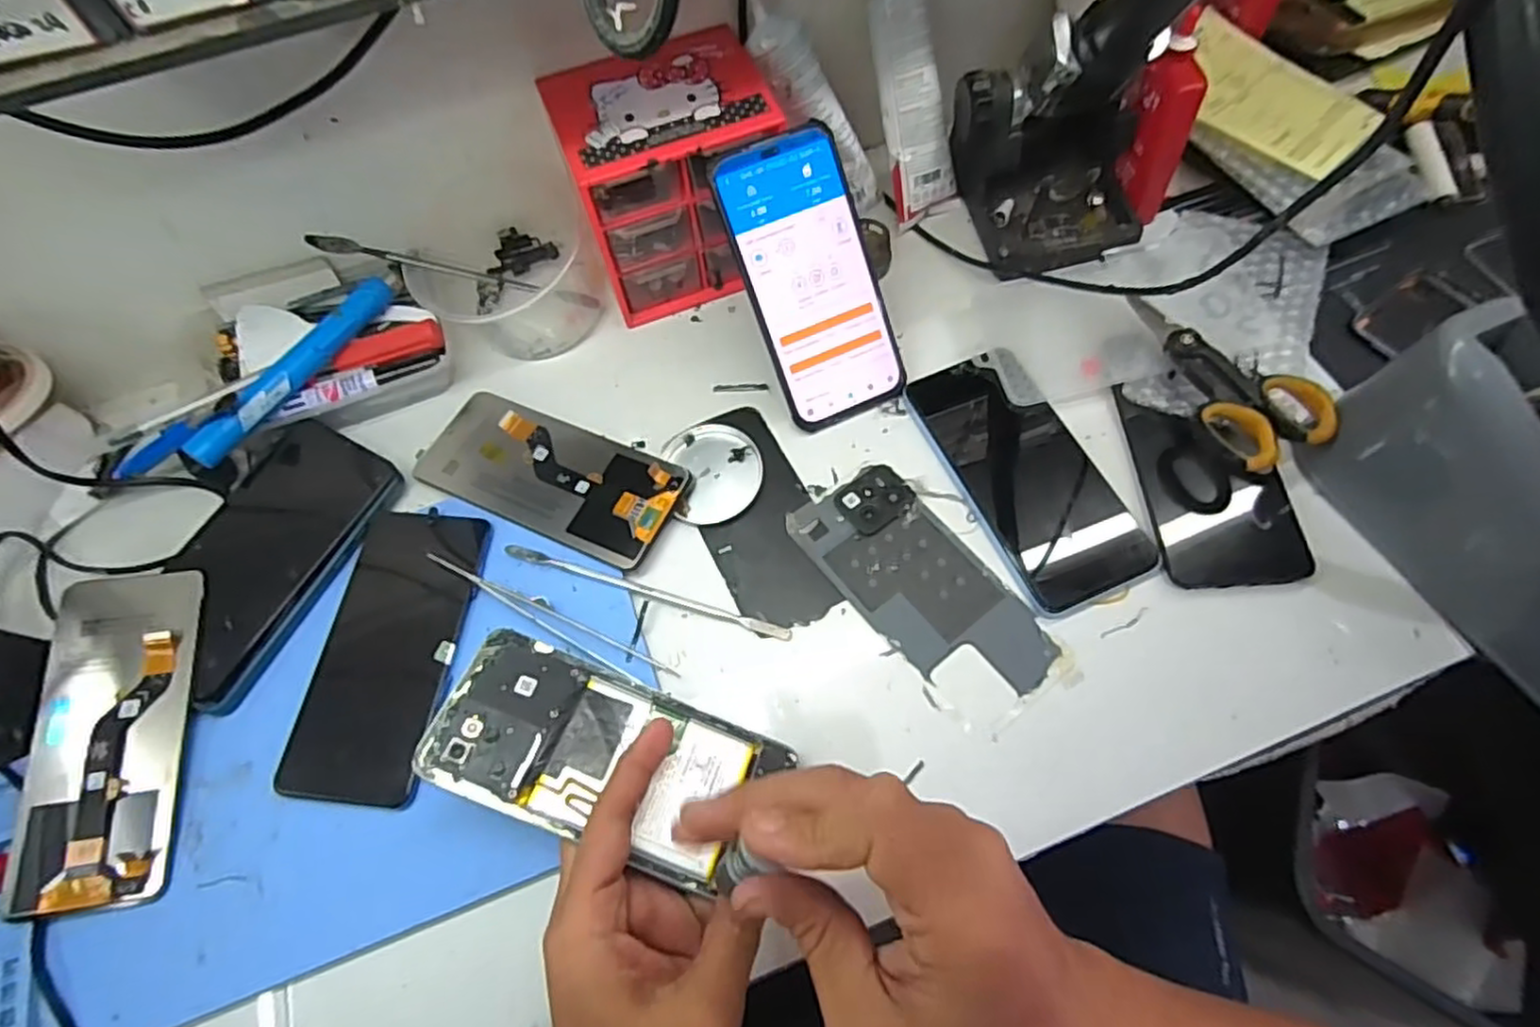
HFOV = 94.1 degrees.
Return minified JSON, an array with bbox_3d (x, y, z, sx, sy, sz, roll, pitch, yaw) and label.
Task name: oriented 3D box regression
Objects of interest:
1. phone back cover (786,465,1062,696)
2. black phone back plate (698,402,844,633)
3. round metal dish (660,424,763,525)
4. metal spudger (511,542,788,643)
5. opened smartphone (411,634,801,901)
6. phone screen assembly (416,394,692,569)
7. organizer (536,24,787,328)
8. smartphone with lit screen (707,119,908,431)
[{"bbox_3d":[0.086,0.038,0.402,0.069,0.004,0.153,-37,69,-14],"label":"phone back cover"},{"bbox_3d":[-0.008,0.000,0.429,0.065,0.007,0.144,-23,67,-9],"label":"black phone back plate"},{"bbox_3d":[-0.033,-0.027,0.434,0.055,0.007,0.065,-11,65,-3],"label":"round metal dish"},{"bbox_3d":[-0.069,0.043,0.400,0.164,0.006,0.008,15,67,9],"label":"metal spudger"},{"bbox_3d":[-0.074,0.111,0.328,0.150,0.004,0.074,23,54,-2],"label":"opened smartphone"},{"bbox_3d":[-0.137,-0.024,0.436,0.164,0.007,0.068,21,66,18],"label":"phone screen assembly"},{"bbox_3d":[-0.063,-0.216,0.468,0.122,0.117,0.104,-21,66,-8],"label":"organizer"},{"bbox_3d":[0.026,-0.137,0.429,0.077,0.007,0.165,-24,107,-9],"label":"smartphone with lit screen"}]

